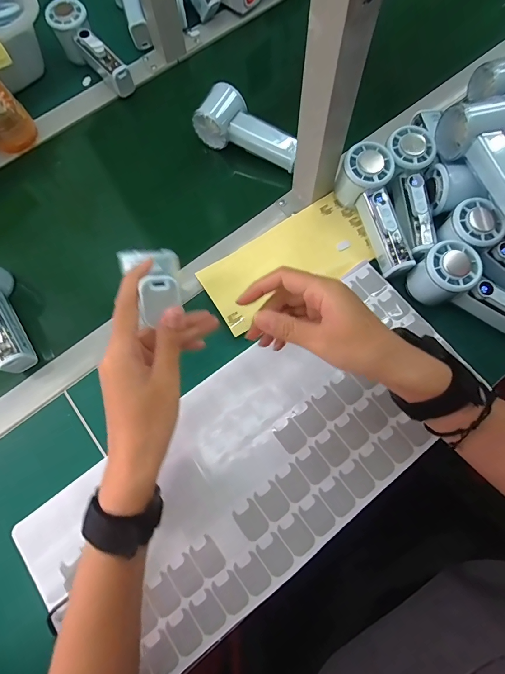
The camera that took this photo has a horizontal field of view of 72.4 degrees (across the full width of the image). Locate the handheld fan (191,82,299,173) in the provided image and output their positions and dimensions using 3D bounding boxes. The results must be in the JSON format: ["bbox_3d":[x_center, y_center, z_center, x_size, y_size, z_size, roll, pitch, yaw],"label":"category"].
[{"bbox_3d":[-0.005,-0.272,0.461,0.145,0.043,0.058,37,77,13],"label":"handheld fan"}]

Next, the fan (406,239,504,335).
[{"bbox_3d":[0.253,-0.045,0.376,0.153,0.054,0.057,26,75,10],"label":"fan"}]

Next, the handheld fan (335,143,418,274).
[{"bbox_3d":[0.149,-0.148,0.417,0.056,0.055,0.153,-19,87,-4],"label":"handheld fan"}]

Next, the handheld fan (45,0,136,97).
[{"bbox_3d":[-0.236,-0.426,0.519,0.052,0.056,0.157,-43,90,-11],"label":"handheld fan"}]

